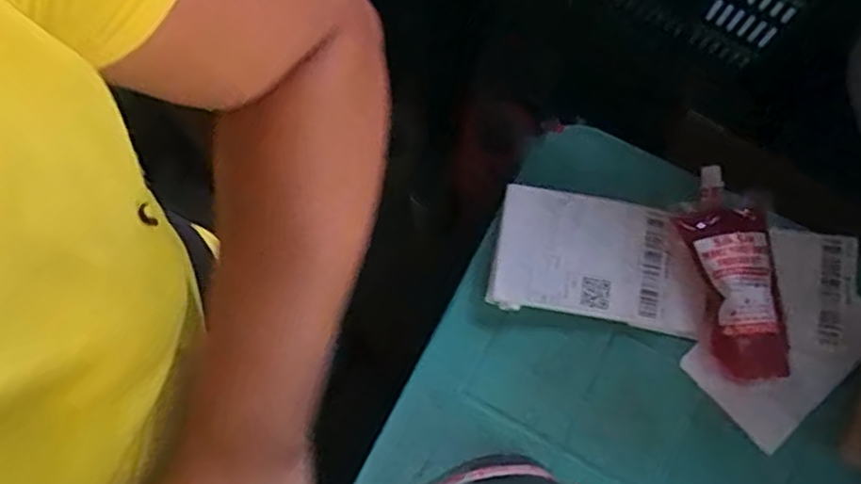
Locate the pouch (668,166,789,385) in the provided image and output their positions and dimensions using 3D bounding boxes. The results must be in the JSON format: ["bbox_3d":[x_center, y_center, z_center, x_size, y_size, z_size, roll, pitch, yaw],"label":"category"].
[{"bbox_3d":[0.244,0.024,0.548,0.078,0.033,0.169,4,75,1],"label":"pouch"}]

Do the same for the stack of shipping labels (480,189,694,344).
[{"bbox_3d":[0.140,0.014,0.559,0.172,0.011,0.100,9,75,2],"label":"stack of shipping labels"}]

